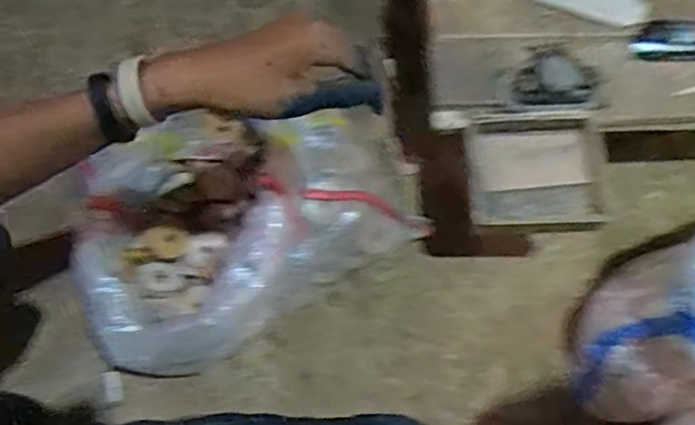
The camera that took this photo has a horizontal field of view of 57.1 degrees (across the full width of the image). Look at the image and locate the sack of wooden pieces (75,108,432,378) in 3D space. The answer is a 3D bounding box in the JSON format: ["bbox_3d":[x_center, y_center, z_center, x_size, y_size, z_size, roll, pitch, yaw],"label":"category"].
[{"bbox_3d":[-0.150,-0.007,0.809,0.404,0.137,0.303,-31,69,-13],"label":"sack of wooden pieces"}]

